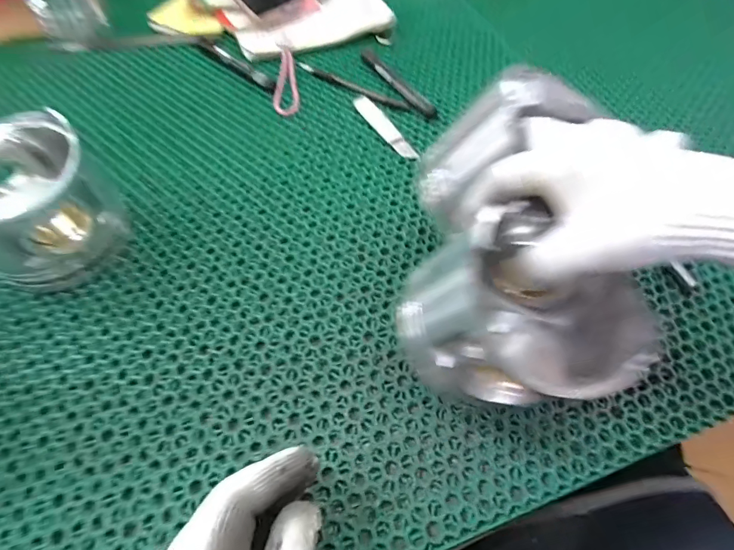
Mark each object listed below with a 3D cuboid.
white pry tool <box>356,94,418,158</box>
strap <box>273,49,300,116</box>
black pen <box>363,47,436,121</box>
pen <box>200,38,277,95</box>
[{"bbox_3d":[0.021,-0.165,0.459,0.021,0.007,0.110,-29,63,-18],"label":"white pry tool"},{"bbox_3d":[-0.095,-0.234,0.497,0.028,0.011,0.111,-2,58,-3],"label":"strap"},{"bbox_3d":[0.036,-0.230,0.496,0.017,0.014,0.146,-26,62,-16],"label":"black pen"},{"bbox_3d":[-0.163,-0.262,0.511,0.153,0.010,0.017,40,66,21],"label":"pen"}]

